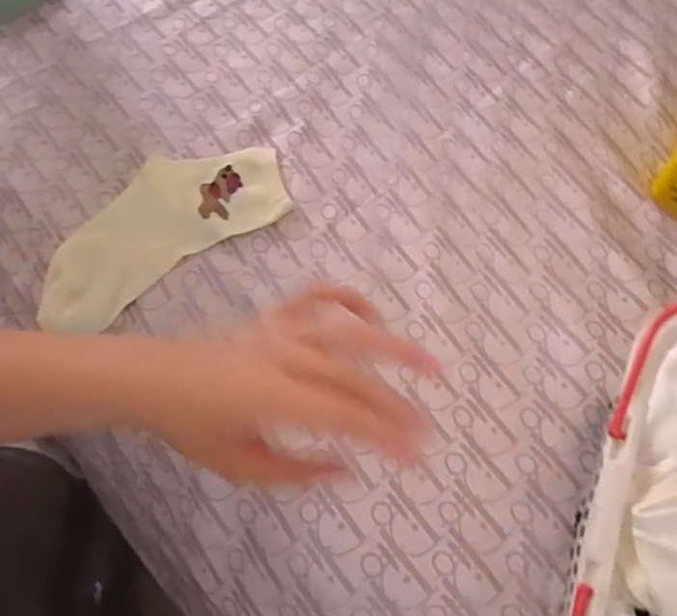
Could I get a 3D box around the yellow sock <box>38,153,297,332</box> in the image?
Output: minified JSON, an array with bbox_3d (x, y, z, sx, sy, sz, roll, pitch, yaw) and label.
[{"bbox_3d":[-0.148,-0.068,0.503,0.217,0.014,0.097,-33,73,-14],"label":"yellow sock"}]

